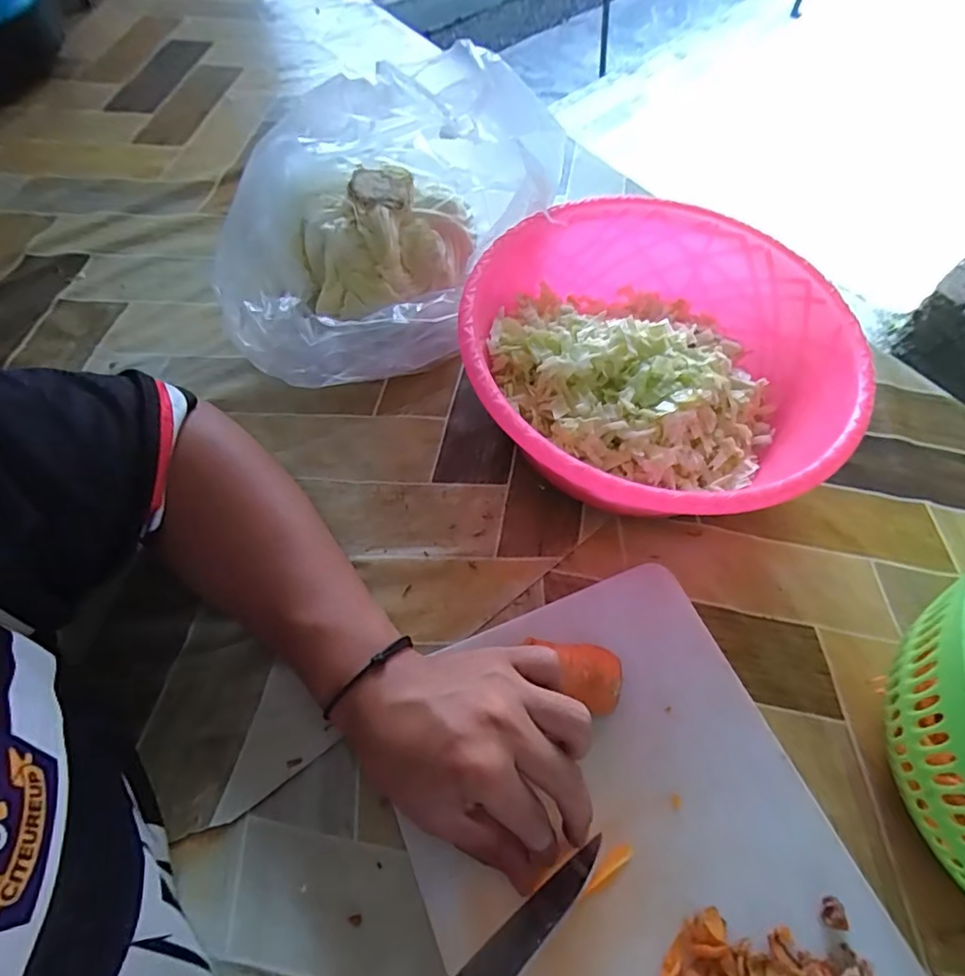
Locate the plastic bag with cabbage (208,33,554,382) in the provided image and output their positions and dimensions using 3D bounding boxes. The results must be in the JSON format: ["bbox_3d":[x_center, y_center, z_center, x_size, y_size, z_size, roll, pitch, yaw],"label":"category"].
[{"bbox_3d":[-0.073,-0.185,0.390,0.233,0.141,0.178,-27,66,-17],"label":"plastic bag with cabbage"}]

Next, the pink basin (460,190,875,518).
[{"bbox_3d":[0.107,-0.077,0.376,0.228,0.089,0.230,1,61,-3],"label":"pink basin"}]

